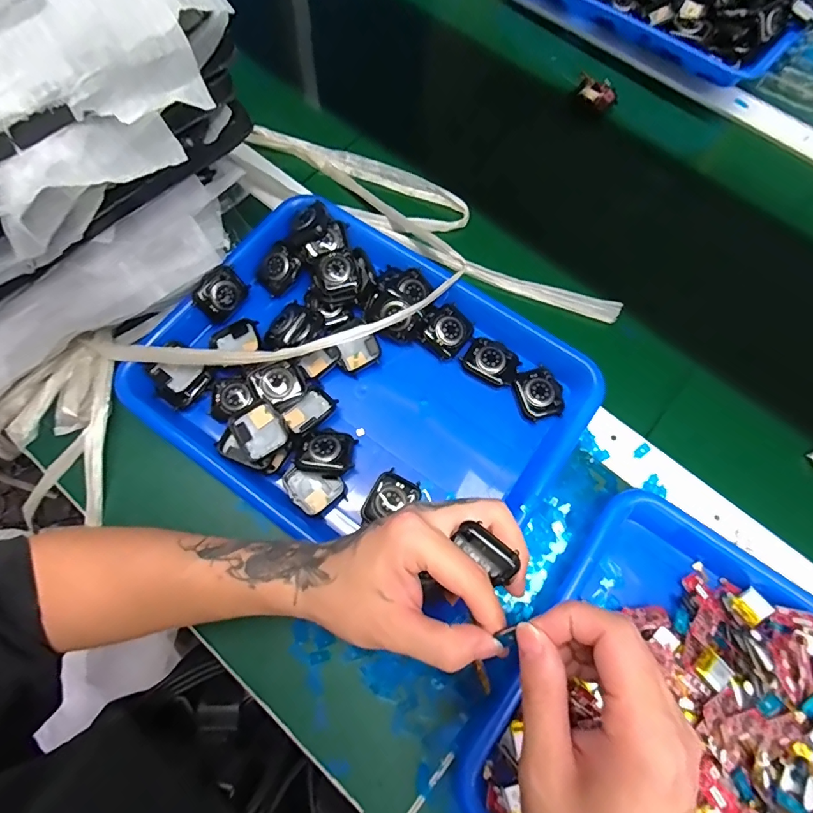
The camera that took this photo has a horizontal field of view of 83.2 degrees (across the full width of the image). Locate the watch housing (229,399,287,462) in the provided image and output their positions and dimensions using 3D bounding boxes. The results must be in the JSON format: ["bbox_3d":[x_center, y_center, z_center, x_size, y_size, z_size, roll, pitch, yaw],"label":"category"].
[{"bbox_3d":[-0.114,0.020,0.358,0.036,0.013,0.040,-32,74,-11],"label":"watch housing"}]

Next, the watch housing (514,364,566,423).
[{"bbox_3d":[0.111,-0.012,0.383,0.037,0.008,0.043,-14,72,-6],"label":"watch housing"}]

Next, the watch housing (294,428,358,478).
[{"bbox_3d":[-0.062,0.035,0.361,0.043,0.015,0.036,11,71,3],"label":"watch housing"}]

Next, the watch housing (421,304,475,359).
[{"bbox_3d":[0.036,-0.066,0.401,0.039,0.010,0.043,44,84,-10],"label":"watch housing"}]

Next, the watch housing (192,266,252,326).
[{"bbox_3d":[-0.163,-0.099,0.403,0.010,0.037,0.044,33,75,36],"label":"watch housing"}]

